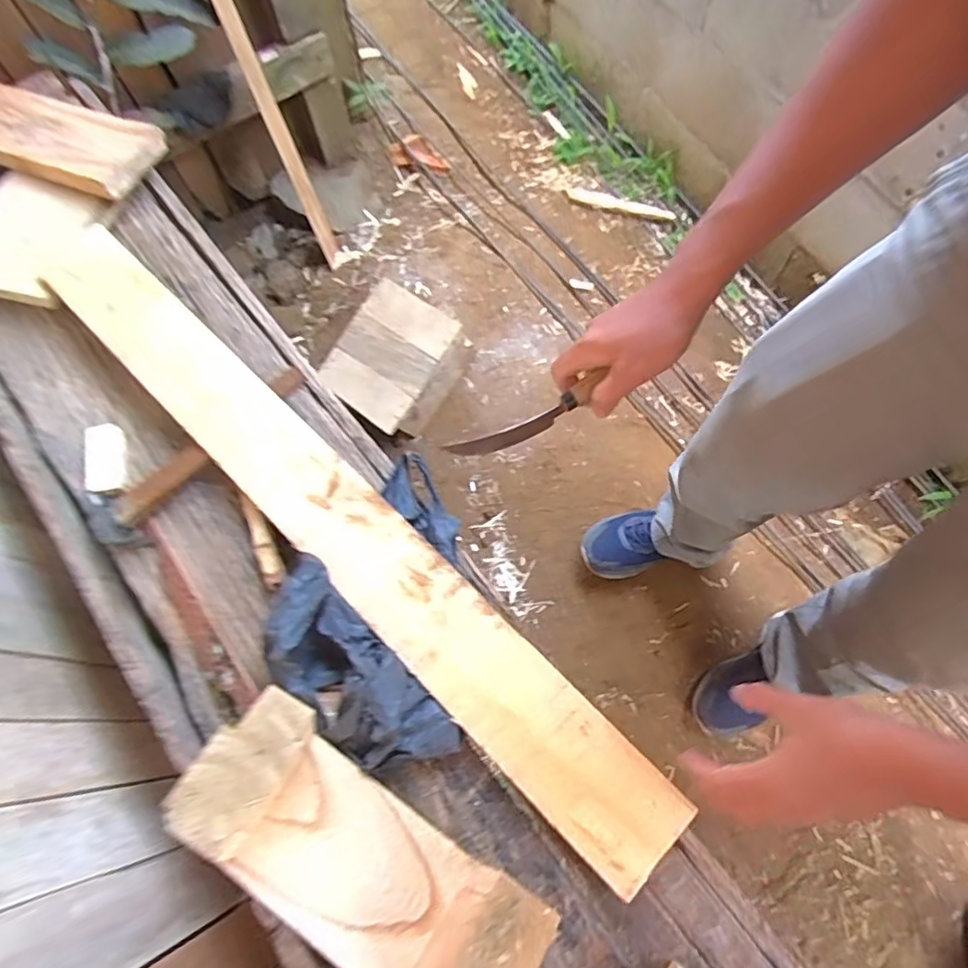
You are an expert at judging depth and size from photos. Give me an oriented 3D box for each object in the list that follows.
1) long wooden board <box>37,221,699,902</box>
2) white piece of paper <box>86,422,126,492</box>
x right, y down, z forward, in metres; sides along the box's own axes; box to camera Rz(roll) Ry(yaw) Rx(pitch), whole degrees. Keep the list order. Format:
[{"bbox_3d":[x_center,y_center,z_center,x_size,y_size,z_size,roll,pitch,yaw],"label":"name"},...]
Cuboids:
[{"bbox_3d":[-0.181,0.013,0.646,0.925,0.029,0.097,42,80,16],"label":"long wooden board"},{"bbox_3d":[-0.441,-0.031,0.706,0.039,0.008,0.086,4,67,-33],"label":"white piece of paper"}]

